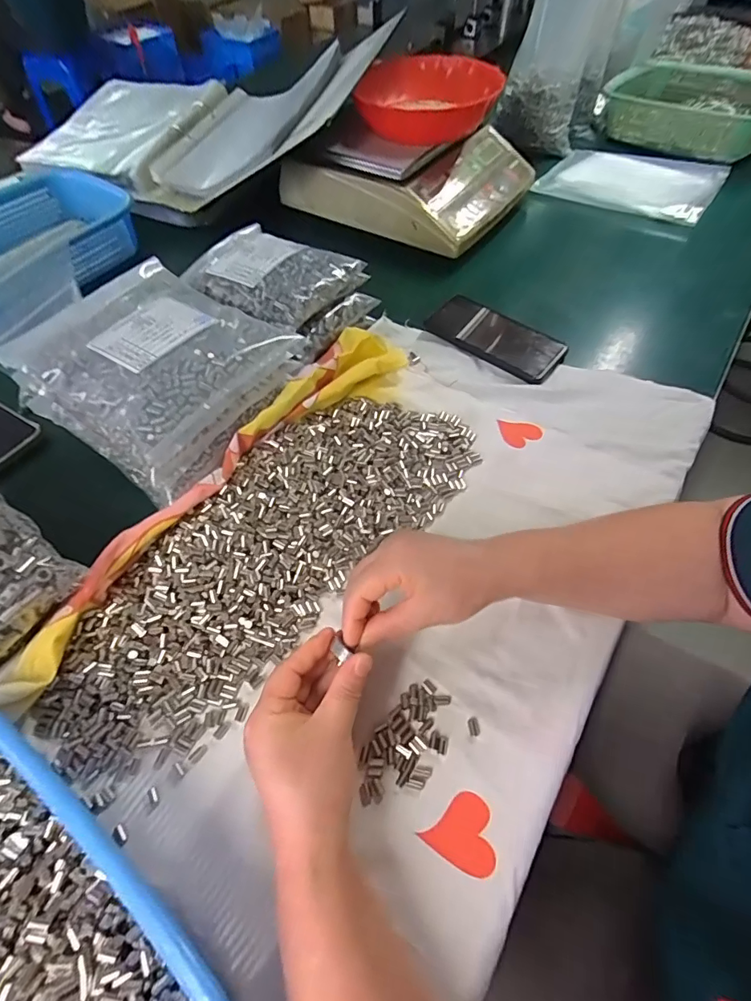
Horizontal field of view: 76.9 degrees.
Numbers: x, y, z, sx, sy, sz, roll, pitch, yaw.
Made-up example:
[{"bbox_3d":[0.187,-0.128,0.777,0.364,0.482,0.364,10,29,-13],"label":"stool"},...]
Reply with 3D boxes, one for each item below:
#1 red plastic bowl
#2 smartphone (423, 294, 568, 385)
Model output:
[{"bbox_3d":[0.075,-0.589,0.687,0.196,0.060,0.196,-1,57,1],"label":"red plastic bowl"},{"bbox_3d":[0.145,-0.199,0.567,0.162,0.011,0.079,36,66,23],"label":"smartphone"}]

